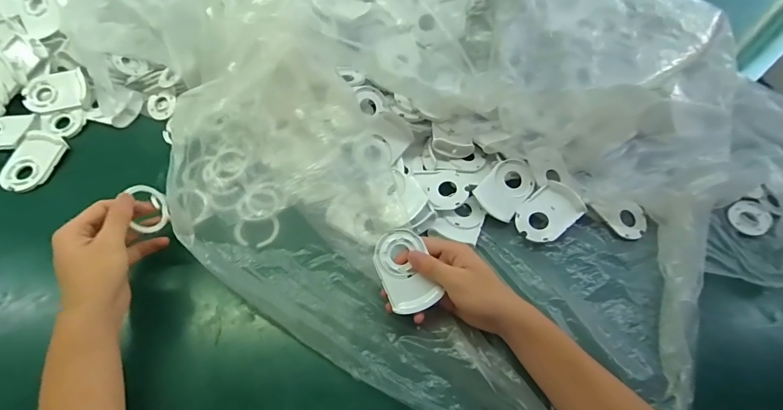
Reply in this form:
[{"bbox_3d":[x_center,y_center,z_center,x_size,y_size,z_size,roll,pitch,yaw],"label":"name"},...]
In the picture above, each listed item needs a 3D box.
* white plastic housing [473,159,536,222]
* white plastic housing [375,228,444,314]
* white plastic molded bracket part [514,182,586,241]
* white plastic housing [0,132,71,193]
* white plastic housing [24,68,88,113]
[{"bbox_3d":[0.147,-0.021,0.490,0.054,0.022,0.077,40,64,19],"label":"white plastic housing"},{"bbox_3d":[0.014,0.067,0.396,0.053,0.005,0.084,-20,78,-8],"label":"white plastic housing"},{"bbox_3d":[0.189,0.009,0.465,0.071,0.030,0.055,-32,65,-20],"label":"white plastic molded bracket part"},{"bbox_3d":[-0.464,-0.056,0.494,0.051,0.018,0.081,11,59,3],"label":"white plastic housing"},{"bbox_3d":[-0.470,-0.159,0.538,0.083,0.015,0.051,-14,89,-7],"label":"white plastic housing"}]

